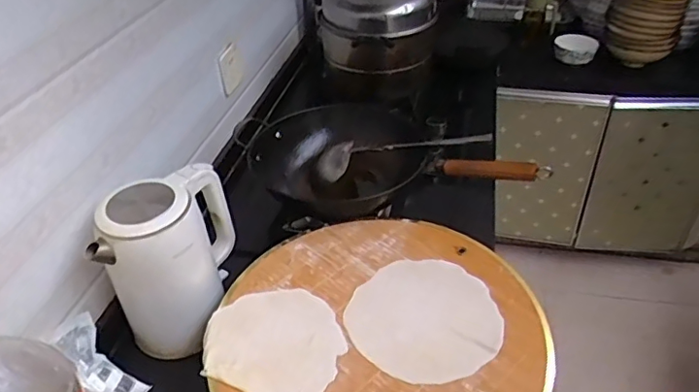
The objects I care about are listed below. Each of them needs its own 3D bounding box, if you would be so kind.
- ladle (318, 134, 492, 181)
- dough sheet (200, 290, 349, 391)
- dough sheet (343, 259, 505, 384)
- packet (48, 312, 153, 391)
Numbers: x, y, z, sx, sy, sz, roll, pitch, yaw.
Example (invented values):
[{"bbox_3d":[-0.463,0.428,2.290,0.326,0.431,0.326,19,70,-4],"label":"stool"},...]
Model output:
[{"bbox_3d":[0.087,-0.080,1.008,0.342,0.042,0.074,-6,34,24],"label":"ladle"},{"bbox_3d":[-0.102,0.192,0.736,0.194,0.012,0.171,16,42,23],"label":"dough sheet"},{"bbox_3d":[0.107,0.168,0.763,0.208,0.008,0.204,-28,44,-30],"label":"dough sheet"},{"bbox_3d":[-0.349,0.241,0.760,0.073,0.156,0.041,-36,4,-35],"label":"packet"}]

